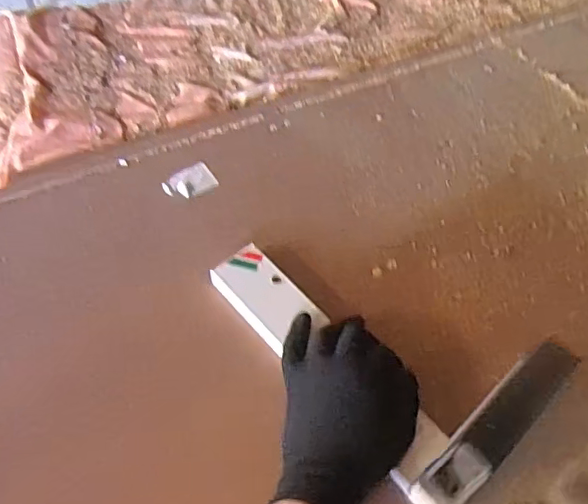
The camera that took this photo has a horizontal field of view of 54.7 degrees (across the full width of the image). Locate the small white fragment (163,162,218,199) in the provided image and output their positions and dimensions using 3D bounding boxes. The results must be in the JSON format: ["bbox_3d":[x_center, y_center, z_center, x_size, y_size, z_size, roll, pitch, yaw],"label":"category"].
[{"bbox_3d":[-0.110,-0.075,0.608,0.057,0.005,0.041,-36,63,-25],"label":"small white fragment"}]

